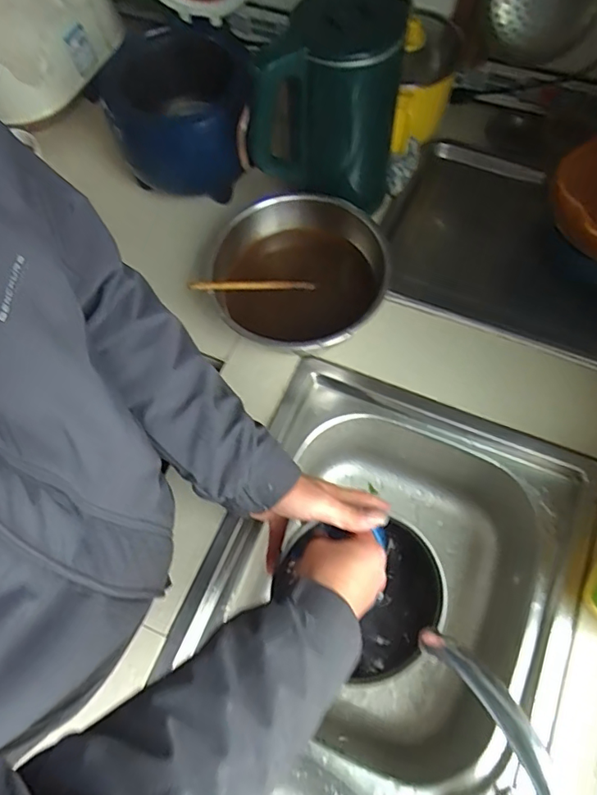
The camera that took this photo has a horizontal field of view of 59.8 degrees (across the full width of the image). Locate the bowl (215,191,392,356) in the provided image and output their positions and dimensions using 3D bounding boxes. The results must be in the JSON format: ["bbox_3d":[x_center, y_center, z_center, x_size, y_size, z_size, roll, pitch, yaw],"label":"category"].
[{"bbox_3d":[-0.002,-0.154,0.674,0.207,0.087,0.215,-1,67,2],"label":"bowl"}]

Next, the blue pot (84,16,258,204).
[{"bbox_3d":[-0.164,-0.400,0.741,0.195,0.158,0.225,-10,67,-1],"label":"blue pot"}]

